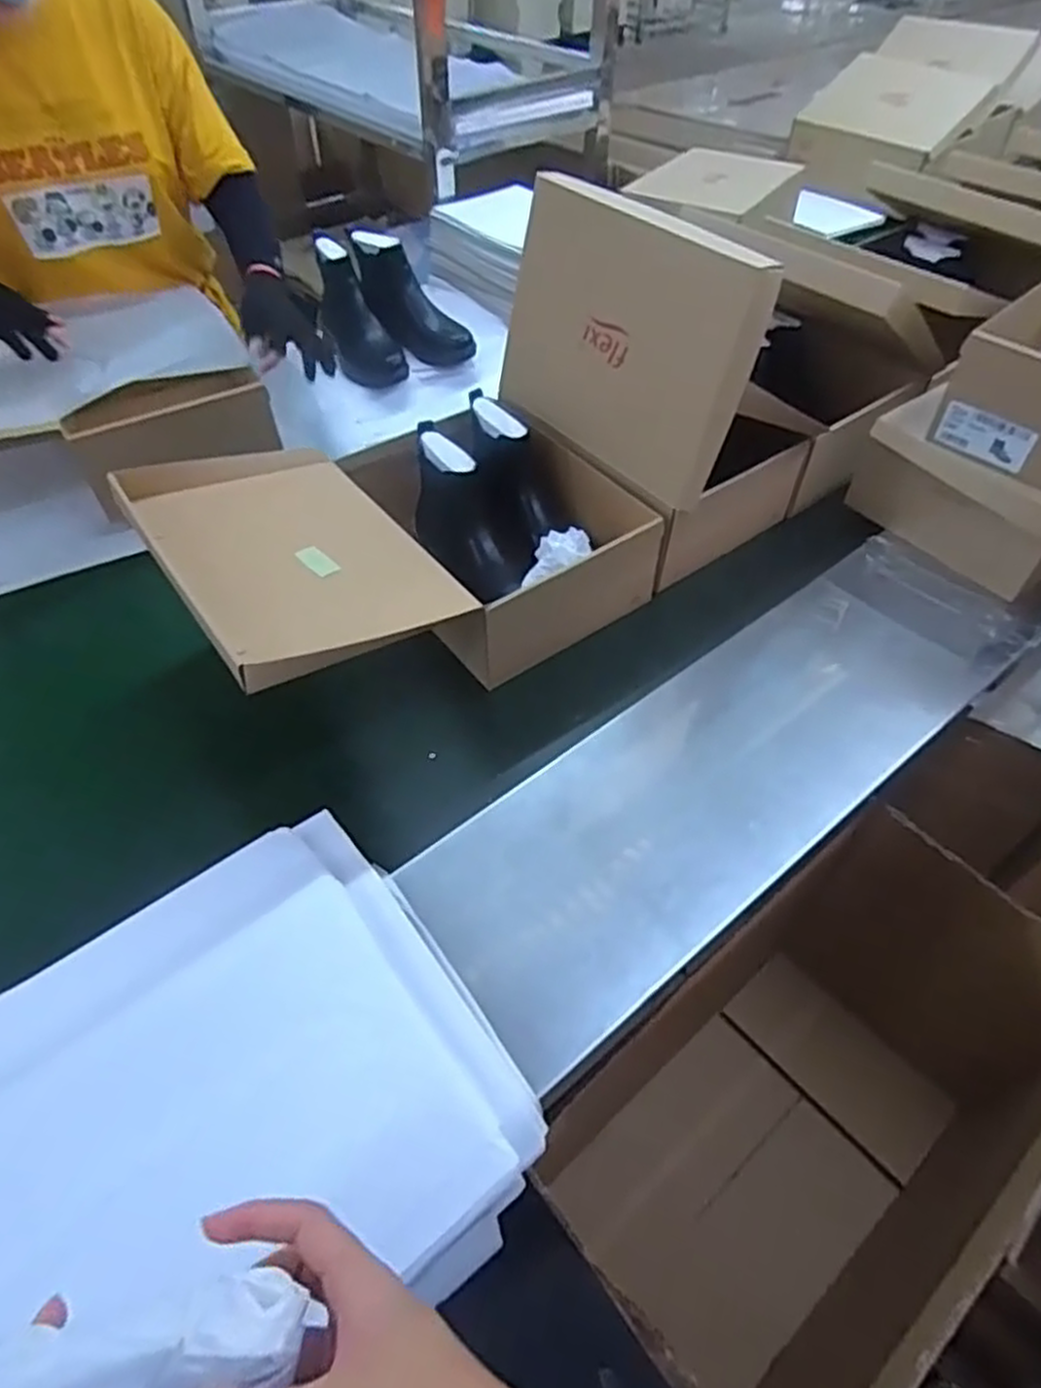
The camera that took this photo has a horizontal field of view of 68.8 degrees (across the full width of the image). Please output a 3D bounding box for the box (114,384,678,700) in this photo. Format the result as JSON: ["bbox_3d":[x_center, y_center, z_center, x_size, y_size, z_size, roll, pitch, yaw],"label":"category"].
[{"bbox_3d":[-0.135,-0.180,0.889,0.500,0.173,0.356,-29,56,-22],"label":"box"}]

